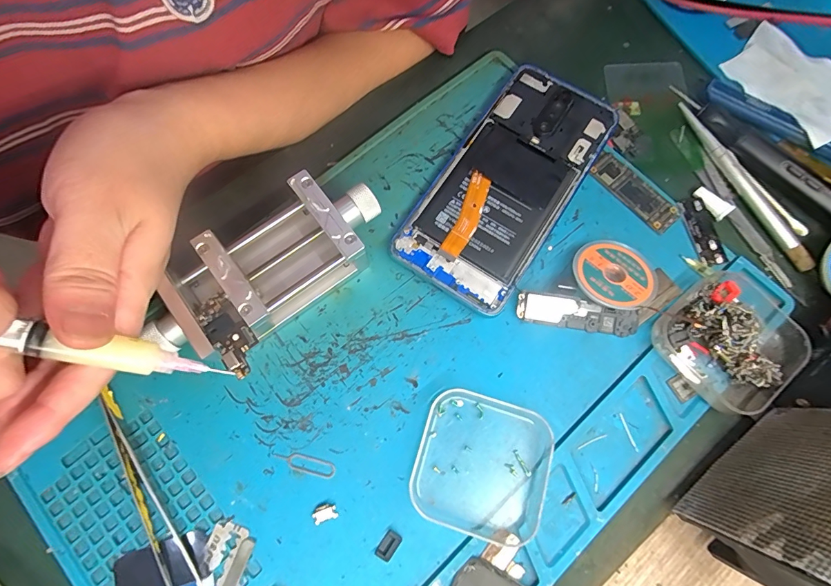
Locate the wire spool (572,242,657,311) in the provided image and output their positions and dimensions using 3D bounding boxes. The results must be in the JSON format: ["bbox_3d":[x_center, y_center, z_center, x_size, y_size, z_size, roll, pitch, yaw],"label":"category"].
[{"bbox_3d":[0.112,-0.011,0.225,0.040,0.006,0.044,-1,59,2],"label":"wire spool"}]

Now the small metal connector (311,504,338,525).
[{"bbox_3d":[-0.046,0.110,0.199,0.012,0.004,0.008,-19,76,-6],"label":"small metal connector"}]

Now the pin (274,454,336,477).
[{"bbox_3d":[-0.058,0.089,0.207,0.033,0.004,0.009,11,75,4],"label":"pin"}]

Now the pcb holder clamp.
[{"bbox_3d":[-0.078,-0.016,0.218,0.127,0.033,0.056,-36,78,-10],"label":"pcb holder clamp"}]

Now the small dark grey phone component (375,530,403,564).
[{"bbox_3d":[-0.013,0.125,0.195,0.008,0.004,0.013,37,77,8],"label":"small dark grey phone component"}]

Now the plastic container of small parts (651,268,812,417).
[{"bbox_3d":[0.169,0.027,0.212,0.061,0.024,0.064,-37,79,-10],"label":"plastic container of small parts"}]

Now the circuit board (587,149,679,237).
[{"bbox_3d":[0.135,-0.064,0.248,0.021,0.006,0.059,-42,80,-11],"label":"circuit board"}]

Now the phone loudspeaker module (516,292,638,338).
[{"bbox_3d":[0.091,0.012,0.225,0.066,0.004,0.017,9,97,0],"label":"phone loudspeaker module"}]

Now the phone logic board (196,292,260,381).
[{"bbox_3d":[-0.091,0.020,0.194,0.018,0.004,0.042,-35,79,-12],"label":"phone logic board"}]

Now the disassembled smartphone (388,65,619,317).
[{"bbox_3d":[0.057,-0.069,0.247,0.074,0.011,0.159,33,77,7],"label":"disassembled smartphone"}]

